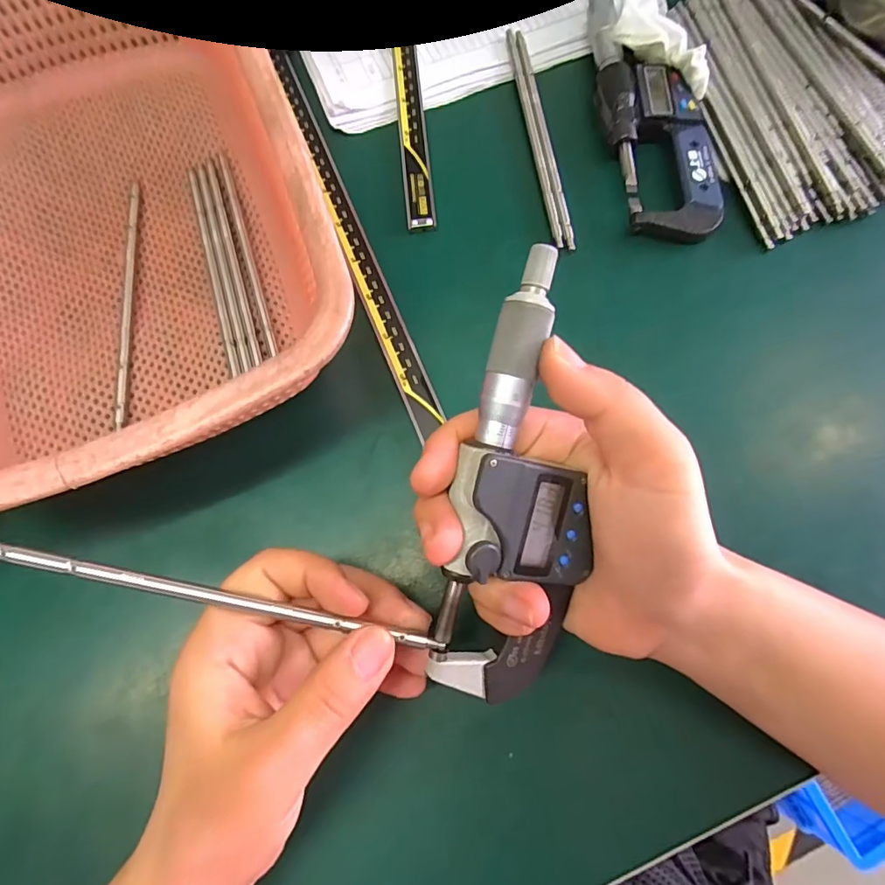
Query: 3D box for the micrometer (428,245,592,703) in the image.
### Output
[{"bbox_3d":[0.027,0.017,0.175,0.050,0.028,0.156,3,99,2],"label":"micrometer"}]

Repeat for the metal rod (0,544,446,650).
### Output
[{"bbox_3d":[-0.078,0.052,0.172,0.162,0.008,0.004,13,76,-4],"label":"metal rod"}]

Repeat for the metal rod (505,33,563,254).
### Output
[{"bbox_3d":[0.054,-0.185,0.301,0.006,0.004,0.155,-9,75,-1],"label":"metal rod"}]

